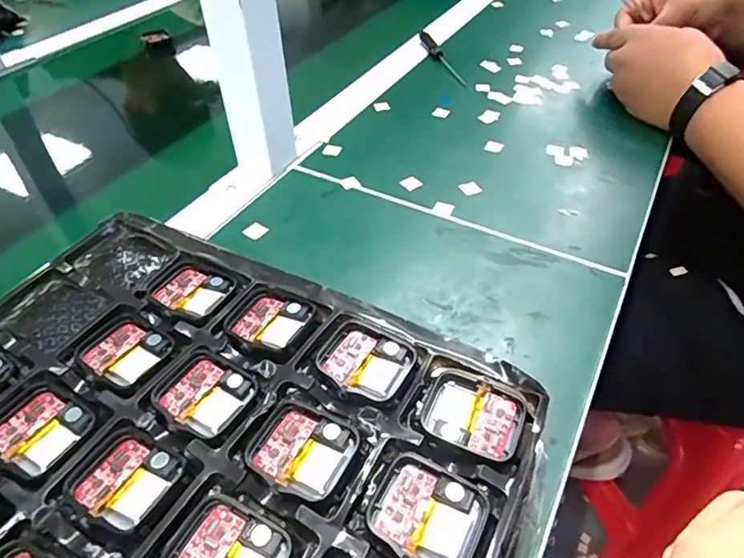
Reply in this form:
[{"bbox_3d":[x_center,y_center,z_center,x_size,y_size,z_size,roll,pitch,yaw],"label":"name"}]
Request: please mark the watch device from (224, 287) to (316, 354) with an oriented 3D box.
[{"bbox_3d":[-0.055,0.022,0.278,0.041,0.005,0.038,20,49,20],"label":"watch device"}]

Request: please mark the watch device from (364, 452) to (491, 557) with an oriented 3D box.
[{"bbox_3d":[0.022,0.092,0.206,0.042,0.007,0.037,23,50,23],"label":"watch device"}]

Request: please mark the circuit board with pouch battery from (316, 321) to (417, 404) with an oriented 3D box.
[{"bbox_3d":[-0.004,0.039,0.254,0.043,0.004,0.036,23,50,22],"label":"circuit board with pouch battery"}]

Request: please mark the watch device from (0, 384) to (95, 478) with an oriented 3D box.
[{"bbox_3d":[-0.151,0.068,0.237,0.040,0.004,0.035,20,49,20],"label":"watch device"}]

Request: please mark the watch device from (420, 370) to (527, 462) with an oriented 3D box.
[{"bbox_3d":[0.045,0.061,0.236,0.043,0.007,0.034,19,48,19],"label":"watch device"}]

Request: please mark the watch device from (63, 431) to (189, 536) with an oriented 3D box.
[{"bbox_3d":[-0.103,0.083,0.219,0.042,0.004,0.036,21,49,21],"label":"watch device"}]

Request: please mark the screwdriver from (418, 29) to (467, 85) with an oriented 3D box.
[{"bbox_3d":[0.087,-0.275,0.644,0.012,0.017,0.128,-15,46,-13],"label":"screwdriver"}]

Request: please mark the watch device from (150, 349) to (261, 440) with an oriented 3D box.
[{"bbox_3d":[-0.079,0.054,0.248,0.042,0.006,0.036,25,50,24],"label":"watch device"}]

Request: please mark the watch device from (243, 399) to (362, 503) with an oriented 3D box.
[{"bbox_3d":[-0.030,0.073,0.225,0.042,0.006,0.038,23,50,22],"label":"watch device"}]

